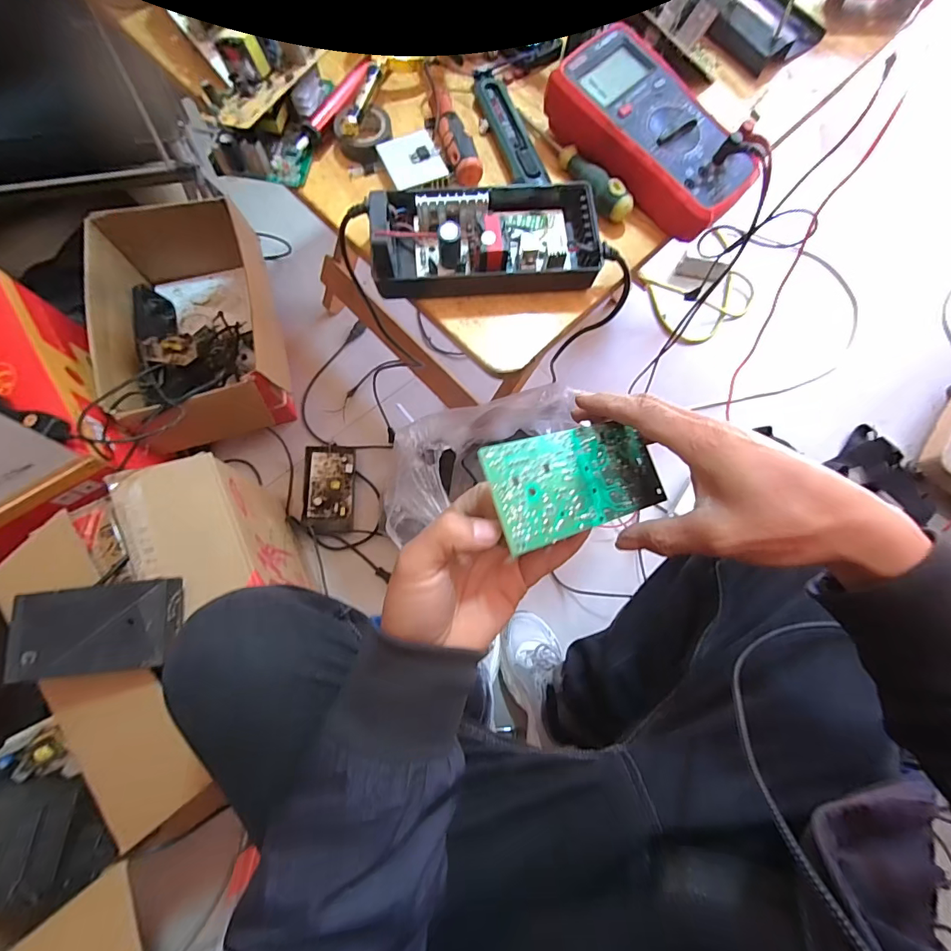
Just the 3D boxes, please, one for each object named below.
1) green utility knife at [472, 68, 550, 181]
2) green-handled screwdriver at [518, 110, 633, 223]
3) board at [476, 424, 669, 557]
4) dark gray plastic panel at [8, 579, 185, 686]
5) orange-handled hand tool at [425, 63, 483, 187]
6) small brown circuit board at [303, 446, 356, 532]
[{"bbox_3d":[0.029,-0.315,0.407,0.029,0.008,0.141,-17,76,-6],"label":"green utility knife"},{"bbox_3d":[0.087,-0.280,0.396,0.019,0.026,0.148,-30,78,-9],"label":"green-handled screwdriver"},{"bbox_3d":[0.069,0.001,0.297,0.132,0.004,0.066,-14,82,-27],"label":"board"},{"bbox_3d":[-0.412,0.166,0.485,0.168,0.026,0.089,-7,75,-4],"label":"dark gray plastic panel"},{"bbox_3d":[-0.023,-0.308,0.396,0.027,0.022,0.113,-17,76,-6],"label":"orange-handled hand tool"},{"bbox_3d":[-0.283,0.024,0.865,0.093,0.037,0.164,1,75,-2],"label":"small brown circuit board"}]

